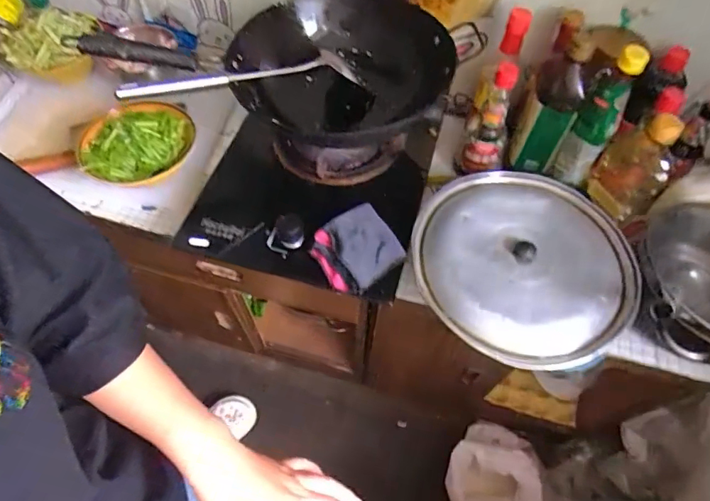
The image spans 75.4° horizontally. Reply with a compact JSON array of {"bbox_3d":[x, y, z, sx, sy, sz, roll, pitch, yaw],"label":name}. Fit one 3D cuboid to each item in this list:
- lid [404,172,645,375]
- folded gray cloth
[{"bbox_3d":[0.229,0.007,0.628,0.287,0.033,0.285,1,59,-2],"label":"lid"},{"bbox_3d":[0.002,-0.003,0.645,0.111,0.023,0.106,-36,67,-21],"label":"folded gray cloth"}]

